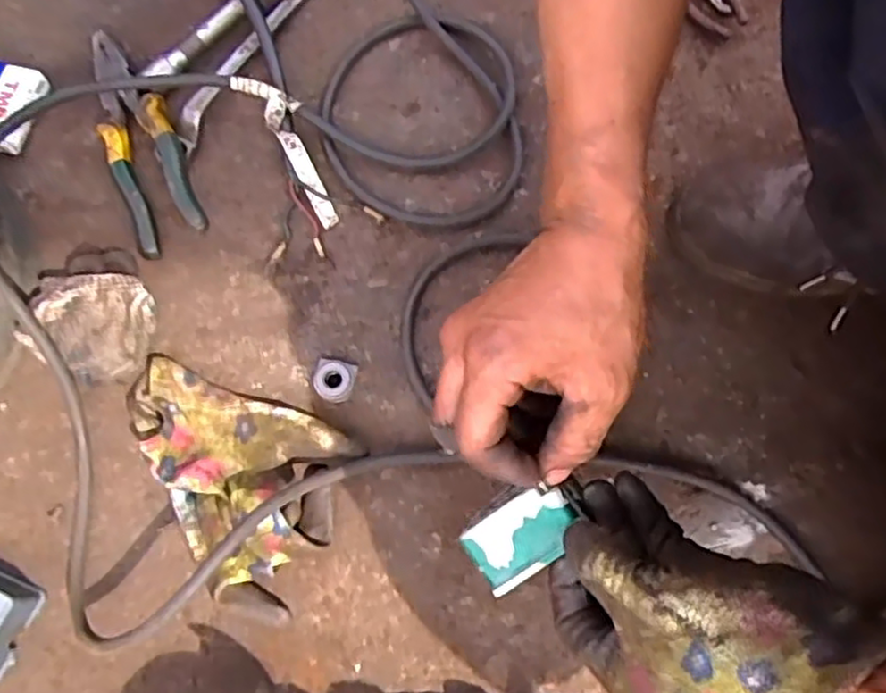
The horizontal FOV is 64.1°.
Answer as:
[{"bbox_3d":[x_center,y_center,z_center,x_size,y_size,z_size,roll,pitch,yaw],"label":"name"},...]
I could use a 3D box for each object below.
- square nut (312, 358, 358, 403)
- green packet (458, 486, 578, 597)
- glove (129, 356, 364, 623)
[{"bbox_3d":[-0.076,0.023,0.485,0.029,0.019,0.030,11,74,2],"label":"square nut"},{"bbox_3d":[0.041,0.098,0.368,0.058,0.005,0.038,-38,74,12],"label":"green packet"},{"bbox_3d":[-0.150,0.089,0.462,0.158,0.034,0.126,21,75,5],"label":"glove"}]

